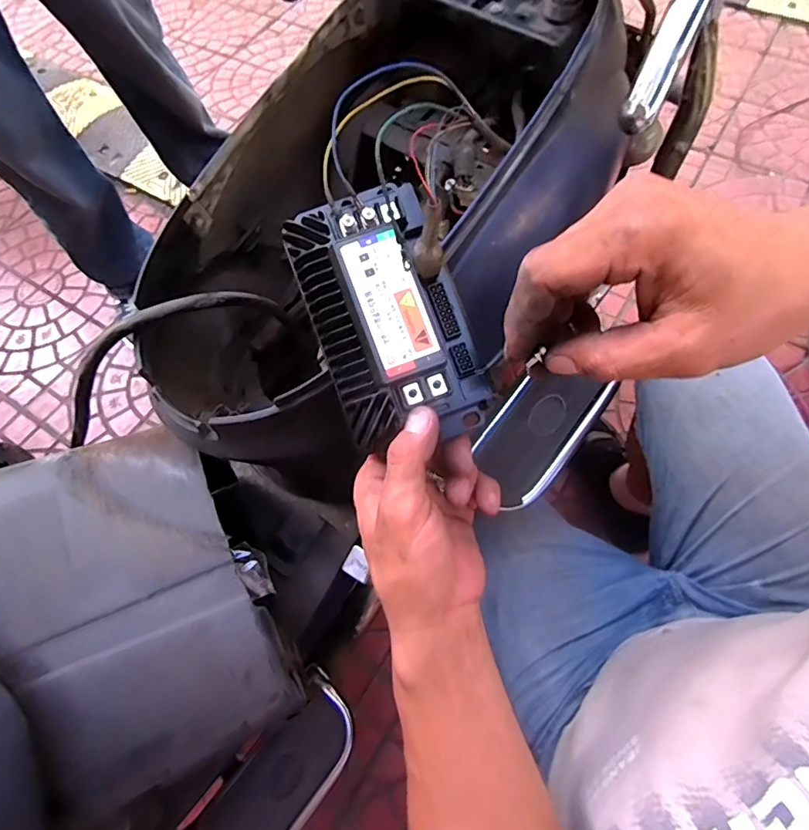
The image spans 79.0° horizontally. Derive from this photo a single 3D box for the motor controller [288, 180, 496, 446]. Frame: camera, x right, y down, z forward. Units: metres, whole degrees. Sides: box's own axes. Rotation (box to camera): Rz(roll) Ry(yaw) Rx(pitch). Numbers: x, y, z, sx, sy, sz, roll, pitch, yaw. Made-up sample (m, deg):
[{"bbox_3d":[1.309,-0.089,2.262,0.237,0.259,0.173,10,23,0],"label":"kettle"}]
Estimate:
[{"bbox_3d":[-0.010,-0.061,0.315,0.091,0.039,0.162,-20,87,-4],"label":"motor controller"}]

